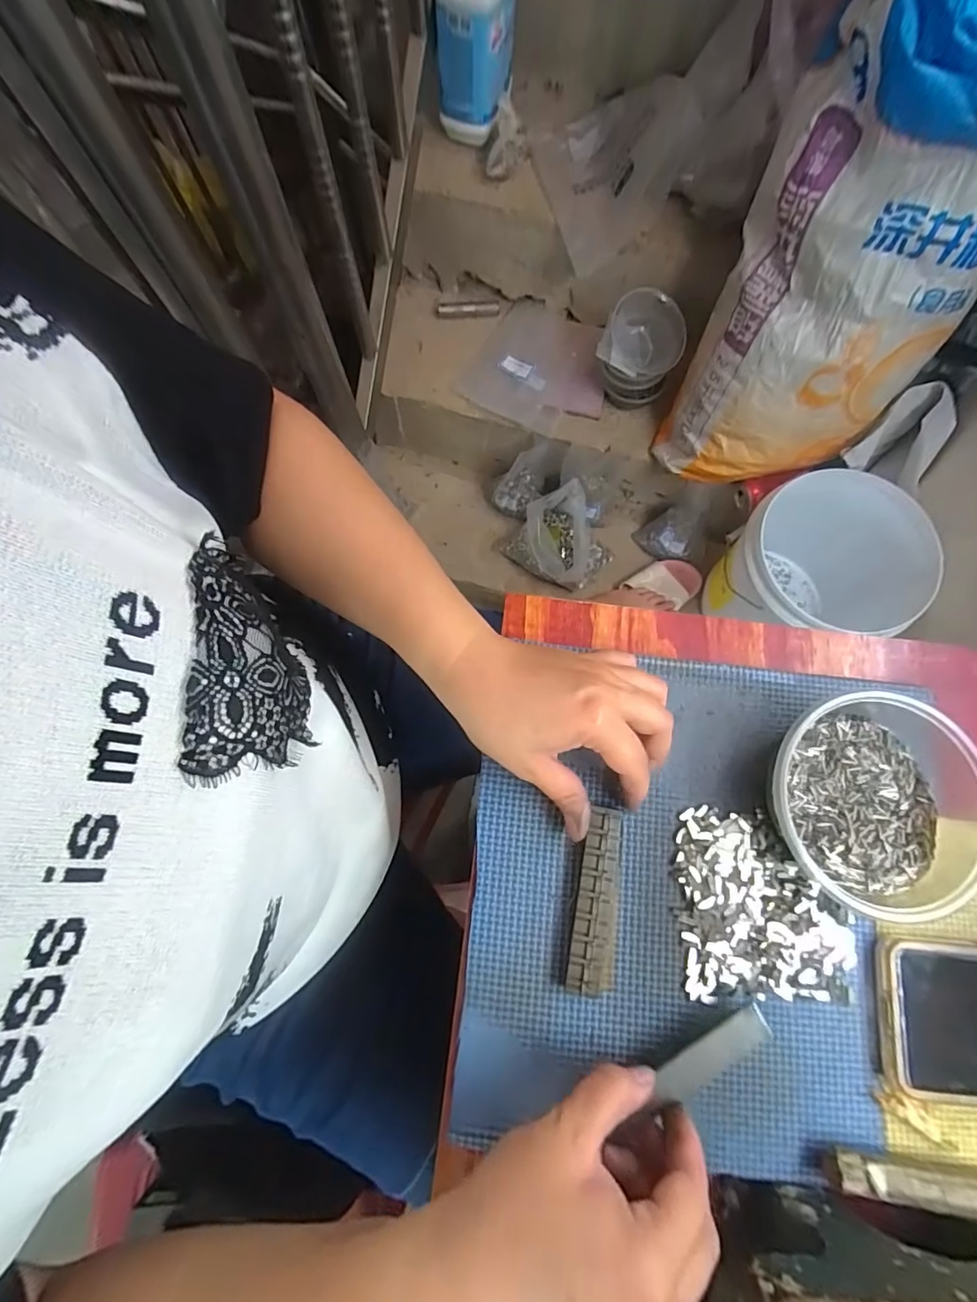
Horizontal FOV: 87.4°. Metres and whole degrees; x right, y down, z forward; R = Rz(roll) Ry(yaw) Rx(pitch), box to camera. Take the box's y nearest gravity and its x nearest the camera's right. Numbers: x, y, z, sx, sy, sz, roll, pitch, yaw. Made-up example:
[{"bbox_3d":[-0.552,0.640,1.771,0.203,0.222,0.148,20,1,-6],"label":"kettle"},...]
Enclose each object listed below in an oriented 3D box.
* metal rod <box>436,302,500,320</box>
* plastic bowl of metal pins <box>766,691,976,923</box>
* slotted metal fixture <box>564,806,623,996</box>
[{"bbox_3d":[-0.038,-0.637,0.956,0.115,0.015,0.024,1,78,0],"label":"metal rod"},{"bbox_3d":[0.212,0.082,0.289,0.106,0.051,0.108,0,78,-1],"label":"plastic bowl of metal pins"},{"bbox_3d":[0.062,0.140,0.290,0.026,0.011,0.096,9,79,1],"label":"slotted metal fixture"}]

